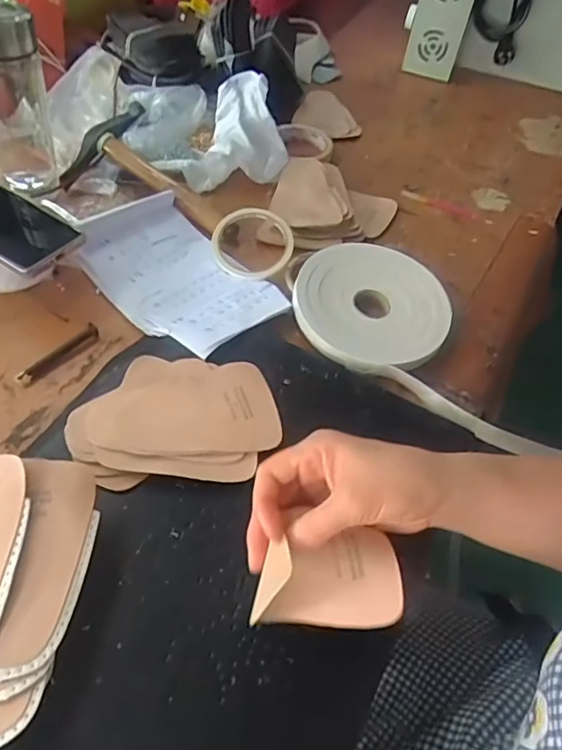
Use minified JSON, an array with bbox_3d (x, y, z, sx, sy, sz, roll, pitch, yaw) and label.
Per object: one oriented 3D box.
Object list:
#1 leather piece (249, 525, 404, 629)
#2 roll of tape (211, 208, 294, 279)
[{"bbox_3d":[0.029,0.129,0.340,0.091,0.037,0.053,-3,53,-8],"label":"leather piece"},{"bbox_3d":[-0.034,-0.146,0.608,0.089,0.017,0.091,1,70,-3],"label":"roll of tape"}]

